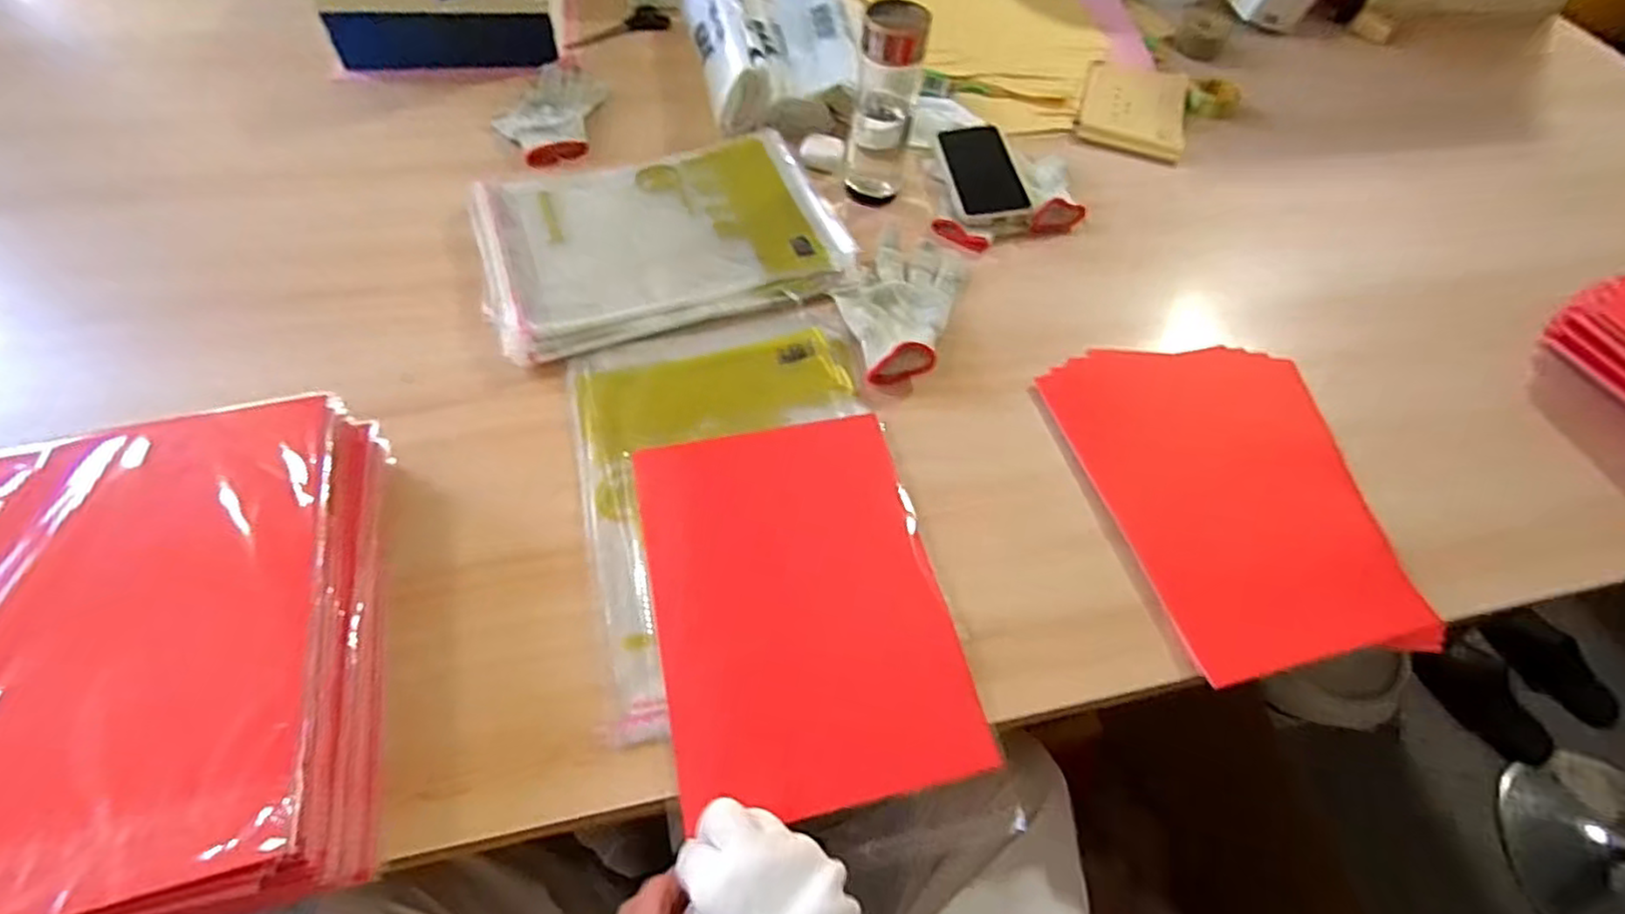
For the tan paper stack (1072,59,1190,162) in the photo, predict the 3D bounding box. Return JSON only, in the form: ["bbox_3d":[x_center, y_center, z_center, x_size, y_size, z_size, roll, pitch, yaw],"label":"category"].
[{"bbox_3d":[0.430,-0.467,0.933,0.135,0.014,0.207,19,57,8],"label":"tan paper stack"}]

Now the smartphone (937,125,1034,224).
[{"bbox_3d":[0.195,-0.335,0.812,0.083,0.010,0.176,-4,57,-2],"label":"smartphone"}]

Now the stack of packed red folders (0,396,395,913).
[{"bbox_3d":[-0.401,0.122,0.421,0.232,0.086,0.300,-11,58,-11],"label":"stack of packed red folders"}]

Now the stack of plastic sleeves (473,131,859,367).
[{"bbox_3d":[-0.154,-0.231,0.718,0.347,0.020,0.263,-16,59,-14],"label":"stack of plastic sleeves"}]

